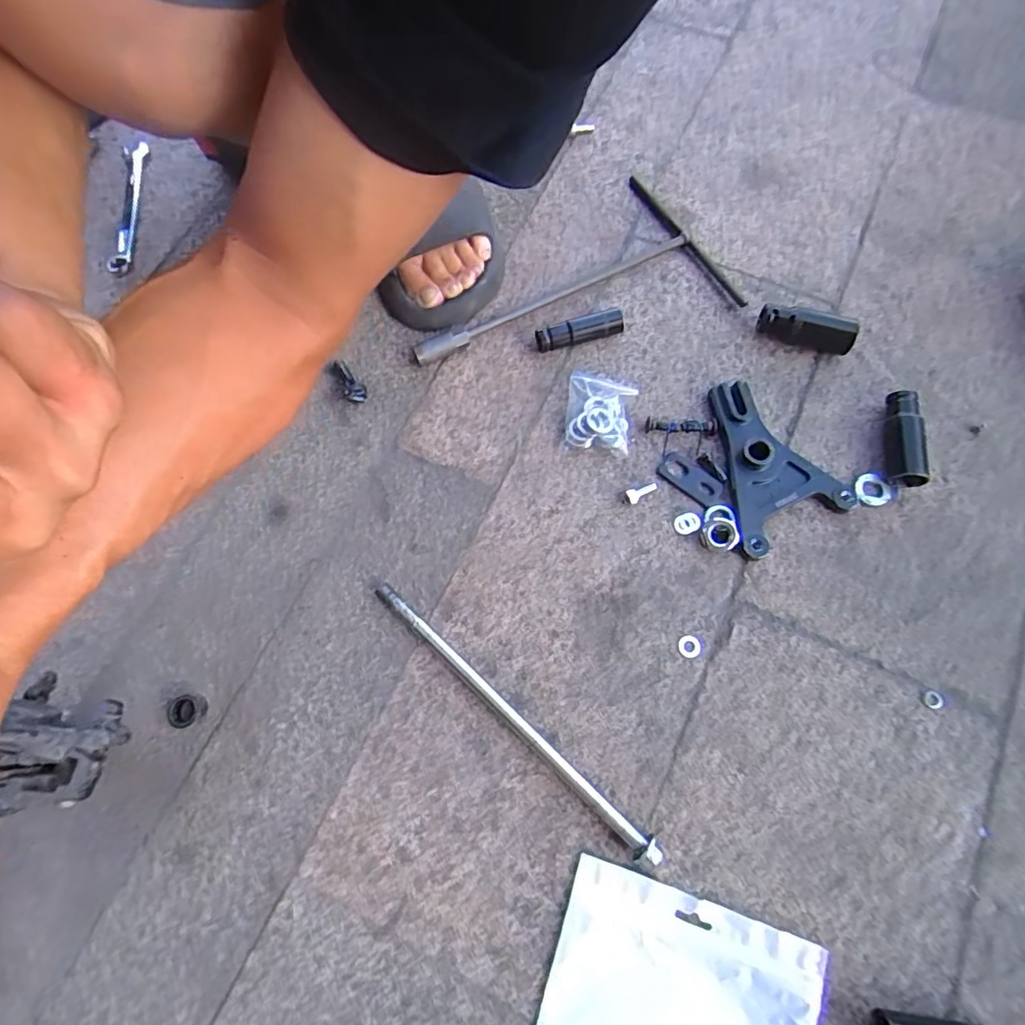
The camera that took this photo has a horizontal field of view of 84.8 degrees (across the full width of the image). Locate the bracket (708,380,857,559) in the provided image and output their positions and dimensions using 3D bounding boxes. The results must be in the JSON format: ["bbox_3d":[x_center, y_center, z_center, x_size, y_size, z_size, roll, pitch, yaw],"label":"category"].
[{"bbox_3d":[0.199,-0.045,0.463,0.100,0.021,0.137,-27,73,-8],"label":"bracket"}]

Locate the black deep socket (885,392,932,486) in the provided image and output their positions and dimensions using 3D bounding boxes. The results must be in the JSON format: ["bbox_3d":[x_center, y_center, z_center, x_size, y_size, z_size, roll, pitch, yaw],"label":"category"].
[{"bbox_3d":[0.331,-0.063,0.468,0.026,0.031,0.088,12,72,5],"label":"black deep socket"}]

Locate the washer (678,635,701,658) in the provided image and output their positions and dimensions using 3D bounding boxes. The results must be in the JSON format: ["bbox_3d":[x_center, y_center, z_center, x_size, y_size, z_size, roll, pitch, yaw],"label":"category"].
[{"bbox_3d":[0.133,0.100,0.422,0.017,0.004,0.017,-14,72,-3],"label":"washer"}]

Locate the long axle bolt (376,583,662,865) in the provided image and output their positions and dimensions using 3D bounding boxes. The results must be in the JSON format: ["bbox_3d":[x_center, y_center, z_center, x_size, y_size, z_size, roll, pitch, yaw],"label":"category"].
[{"bbox_3d":[-0.004,0.143,0.404,0.268,0.016,0.013,41,77,13],"label":"long axle bolt"}]

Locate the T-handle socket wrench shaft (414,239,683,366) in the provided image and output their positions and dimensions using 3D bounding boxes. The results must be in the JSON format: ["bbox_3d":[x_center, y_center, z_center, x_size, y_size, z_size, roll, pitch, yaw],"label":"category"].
[{"bbox_3d":[0.034,-0.199,0.515,0.270,0.017,0.022,-26,73,-7],"label":"T-handle socket wrench shaft"}]

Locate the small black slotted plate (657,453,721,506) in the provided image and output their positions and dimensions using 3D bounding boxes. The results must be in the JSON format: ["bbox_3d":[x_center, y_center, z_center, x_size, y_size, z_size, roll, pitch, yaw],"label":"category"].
[{"bbox_3d":[0.147,-0.027,0.467,0.053,0.006,0.025,38,76,13],"label":"small black slotted plate"}]

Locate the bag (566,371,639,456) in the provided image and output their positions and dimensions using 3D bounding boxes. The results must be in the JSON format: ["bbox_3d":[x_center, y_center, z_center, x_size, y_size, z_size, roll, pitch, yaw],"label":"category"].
[{"bbox_3d":[0.074,-0.089,0.482,0.053,0.017,0.073,6,72,3],"label":"bag"}]

